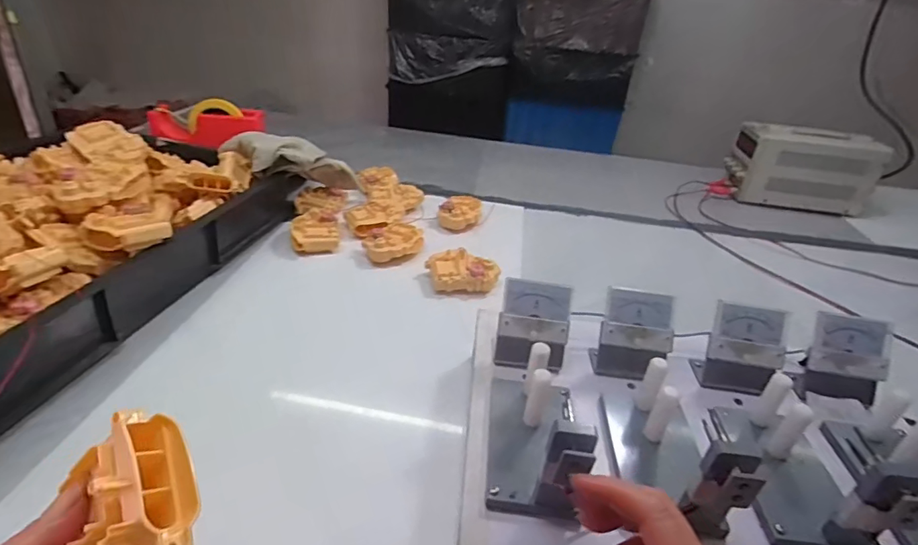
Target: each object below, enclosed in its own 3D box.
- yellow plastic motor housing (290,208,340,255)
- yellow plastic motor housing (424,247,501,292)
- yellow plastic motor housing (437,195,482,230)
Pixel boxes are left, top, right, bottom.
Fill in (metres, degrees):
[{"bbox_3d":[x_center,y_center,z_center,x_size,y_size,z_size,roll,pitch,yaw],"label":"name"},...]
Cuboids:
[{"bbox_3d":[-0.226,-0.066,0.772,0.070,0.033,0.095,-5,33,-16],"label":"yellow plastic motor housing"},{"bbox_3d":[0.005,0.001,0.708,0.106,0.036,0.073,5,31,0],"label":"yellow plastic motor housing"},{"bbox_3d":[0.003,-0.105,0.879,0.073,0.037,0.090,7,31,2],"label":"yellow plastic motor housing"}]

